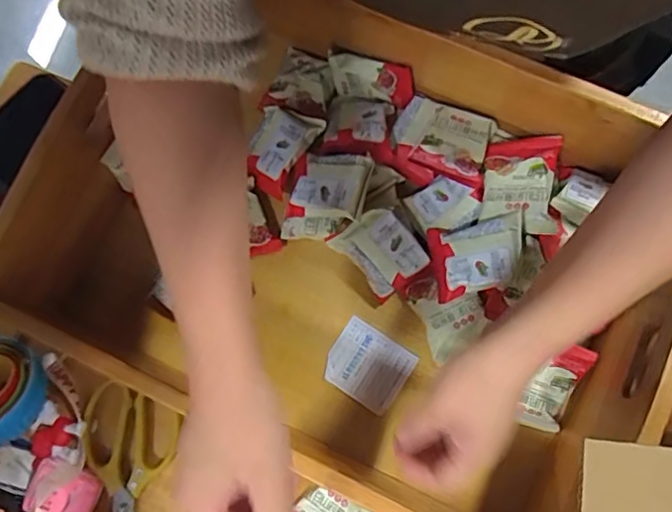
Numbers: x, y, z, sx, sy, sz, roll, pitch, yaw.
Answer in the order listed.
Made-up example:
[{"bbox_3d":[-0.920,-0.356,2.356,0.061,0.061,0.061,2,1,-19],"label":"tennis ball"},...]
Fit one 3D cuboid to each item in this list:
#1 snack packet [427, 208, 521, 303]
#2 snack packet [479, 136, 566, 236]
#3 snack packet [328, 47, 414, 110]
[{"bbox_3d":[0.130,0.001,0.524,0.083,0.013,0.067,-12,72,24],"label":"snack packet"},{"bbox_3d":[0.172,-0.068,0.535,0.065,0.015,0.091,3,73,29],"label":"snack packet"},{"bbox_3d":[0.034,-0.176,0.565,0.087,0.052,0.019,19,72,6],"label":"snack packet"}]

